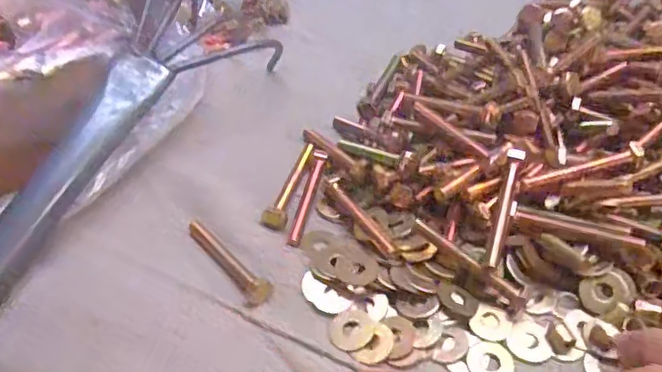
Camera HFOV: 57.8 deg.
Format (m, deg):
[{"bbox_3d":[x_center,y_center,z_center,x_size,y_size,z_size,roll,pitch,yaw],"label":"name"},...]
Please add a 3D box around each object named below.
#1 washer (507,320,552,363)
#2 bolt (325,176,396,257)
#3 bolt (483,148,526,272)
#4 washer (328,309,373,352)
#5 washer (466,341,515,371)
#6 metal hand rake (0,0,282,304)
[{"bbox_3d":[0.094,0.073,0.282,0.020,0.004,0.020,-2,46,2],"label":"washer"},{"bbox_3d":[0.015,0.016,0.322,0.009,0.007,0.060,-25,49,-19],"label":"bolt"},{"bbox_3d":[0.085,0.011,0.297,0.008,0.008,0.063,13,68,17],"label":"bolt"},{"bbox_3d":[0.010,0.068,0.286,0.020,0.004,0.021,-2,46,2],"label":"washer"},{"bbox_3d":[0.073,0.080,0.274,0.021,0.004,0.020,15,49,19],"label":"washer"},{"bbox_3d":[-0.139,0.003,0.326,0.064,0.047,0.264,22,66,24],"label":"metal hand rake"}]

